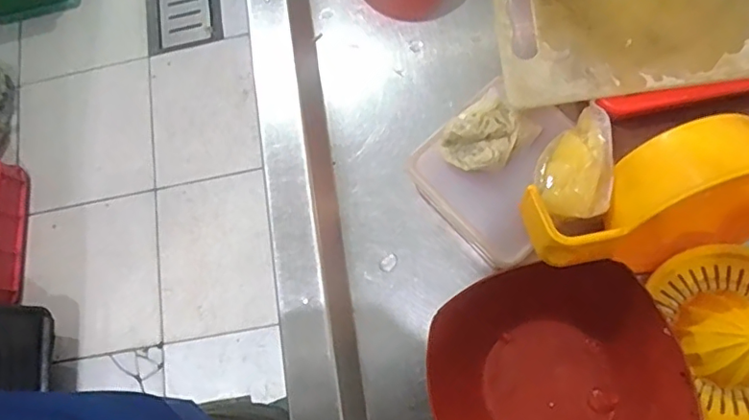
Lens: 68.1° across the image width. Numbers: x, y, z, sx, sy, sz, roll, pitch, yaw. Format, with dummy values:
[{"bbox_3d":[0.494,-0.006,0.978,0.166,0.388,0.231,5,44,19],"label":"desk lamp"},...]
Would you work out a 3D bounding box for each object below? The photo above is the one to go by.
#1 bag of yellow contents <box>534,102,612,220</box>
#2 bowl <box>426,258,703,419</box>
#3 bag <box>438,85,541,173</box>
[{"bbox_3d":[0.142,-0.034,0.393,0.044,0.030,0.079,6,77,11],"label":"bag of yellow contents"},{"bbox_3d":[0.126,0.130,0.404,0.164,0.076,0.166,-14,74,6],"label":"bowl"},{"bbox_3d":[0.084,-0.056,0.414,0.066,0.029,0.047,-36,100,8],"label":"bag"}]

